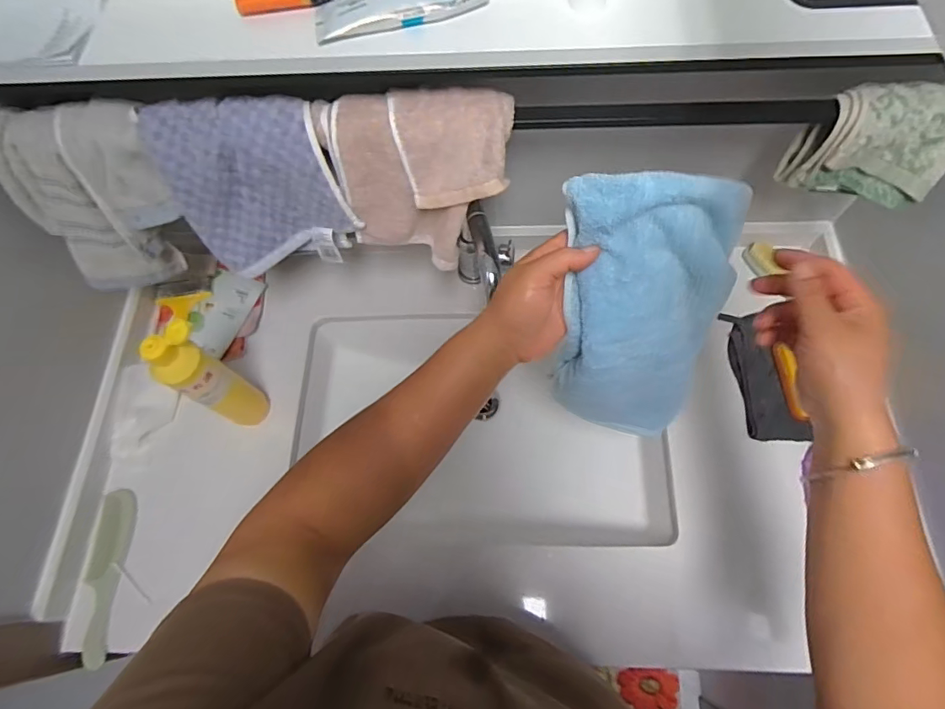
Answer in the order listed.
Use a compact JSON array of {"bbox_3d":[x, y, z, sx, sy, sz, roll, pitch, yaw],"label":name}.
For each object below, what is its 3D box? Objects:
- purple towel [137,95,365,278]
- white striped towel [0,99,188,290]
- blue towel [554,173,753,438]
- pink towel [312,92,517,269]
[{"bbox_3d":[-0.219,-0.168,0.527,0.169,0.177,0.034,-5,49,2],"label":"purple towel"},{"bbox_3d":[-0.404,-0.164,0.560,0.187,0.227,0.068,6,48,4],"label":"white striped towel"},{"bbox_3d":[0.148,-0.019,0.460,0.122,0.317,0.068,-20,49,-6],"label":"blue towel"},{"bbox_3d":[-0.053,-0.174,0.517,0.180,0.175,0.053,8,47,11],"label":"pink towel"}]

